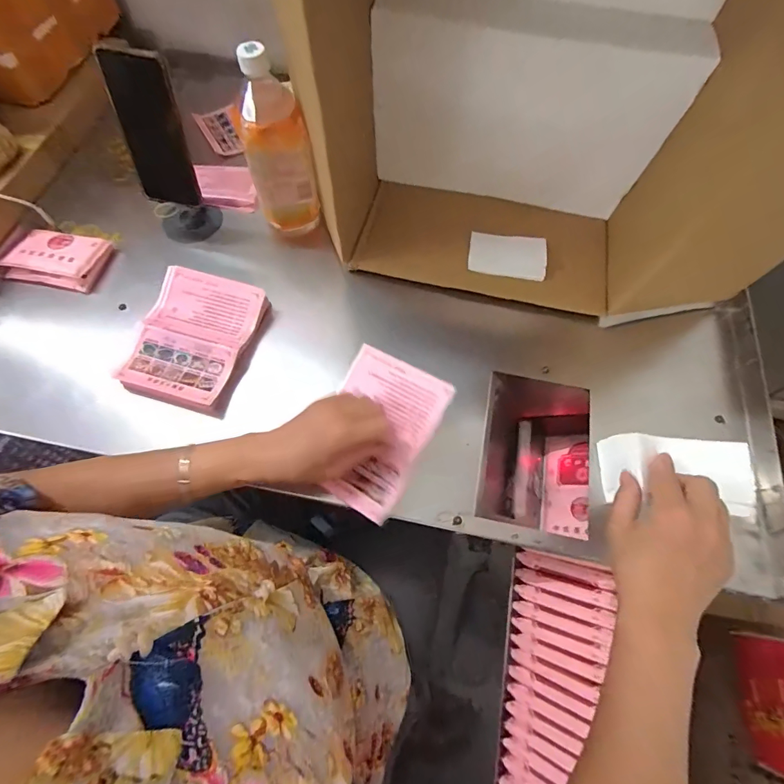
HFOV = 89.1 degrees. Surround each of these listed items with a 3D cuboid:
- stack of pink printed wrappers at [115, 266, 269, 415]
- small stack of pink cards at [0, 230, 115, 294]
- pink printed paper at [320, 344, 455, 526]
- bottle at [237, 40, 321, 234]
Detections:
[{"bbox_3d":[-0.240,-0.067,0.486,0.129,0.029,0.165,14,67,6],"label":"stack of pink printed wrappers"},{"bbox_3d":[-0.451,-0.180,0.538,0.112,0.031,0.079,12,67,5],"label":"small stack of pink cards"},{"bbox_3d":[-0.020,0.041,0.429,0.116,0.010,0.159,28,85,20],"label":"pink printed paper"},{"bbox_3d":[-0.139,-0.290,0.495,0.076,0.198,0.064,-13,68,-6],"label":"bottle"}]

